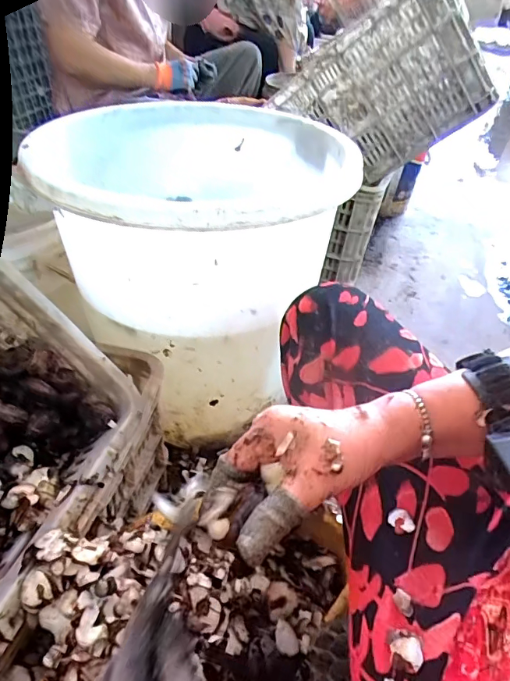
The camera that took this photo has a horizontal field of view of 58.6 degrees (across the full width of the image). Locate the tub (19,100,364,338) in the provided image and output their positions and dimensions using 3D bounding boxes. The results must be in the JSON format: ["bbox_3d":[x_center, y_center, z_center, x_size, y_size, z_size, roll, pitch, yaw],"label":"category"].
[{"bbox_3d":[-0.089,-0.210,0.716,0.450,0.201,0.478,-17,44,-24],"label":"tub"}]

